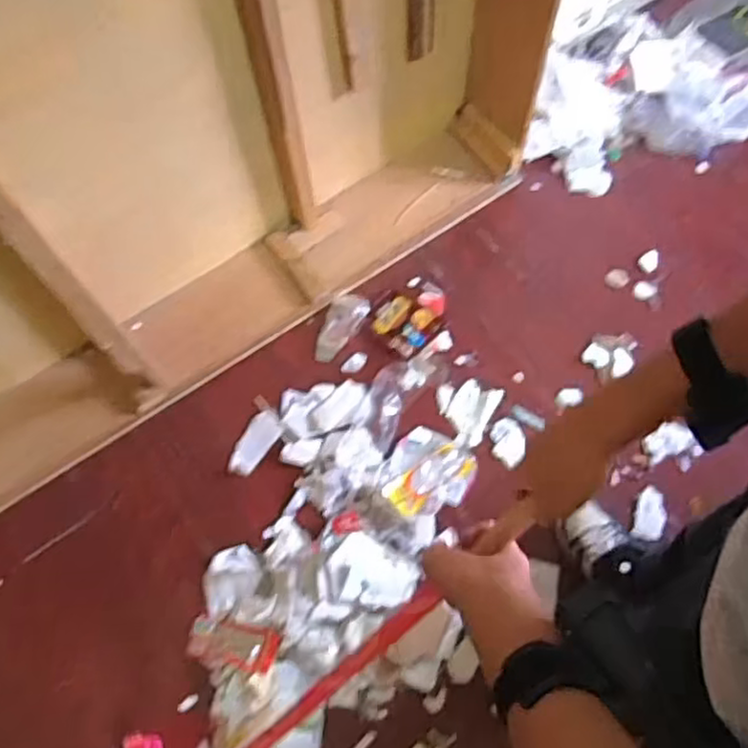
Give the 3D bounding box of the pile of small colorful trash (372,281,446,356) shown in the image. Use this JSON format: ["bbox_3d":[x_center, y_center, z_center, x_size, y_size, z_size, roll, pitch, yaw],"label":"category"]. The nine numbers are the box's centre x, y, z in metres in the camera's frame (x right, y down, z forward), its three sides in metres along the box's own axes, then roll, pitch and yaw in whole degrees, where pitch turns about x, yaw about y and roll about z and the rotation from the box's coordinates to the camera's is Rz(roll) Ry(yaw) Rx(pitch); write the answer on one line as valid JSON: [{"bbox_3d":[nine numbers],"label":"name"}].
[{"bbox_3d":[0.087,-0.129,1.515,0.172,0.019,0.123,-43,75,-14],"label":"pile of small colorful trash"}]

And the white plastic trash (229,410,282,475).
[{"bbox_3d":[-0.244,0.142,1.417,0.066,0.006,0.135,33,74,12],"label":"white plastic trash"}]

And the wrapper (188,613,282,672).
[{"bbox_3d":[-0.261,0.493,1.266,0.175,0.016,0.074,2,69,17],"label":"wrapper"}]

